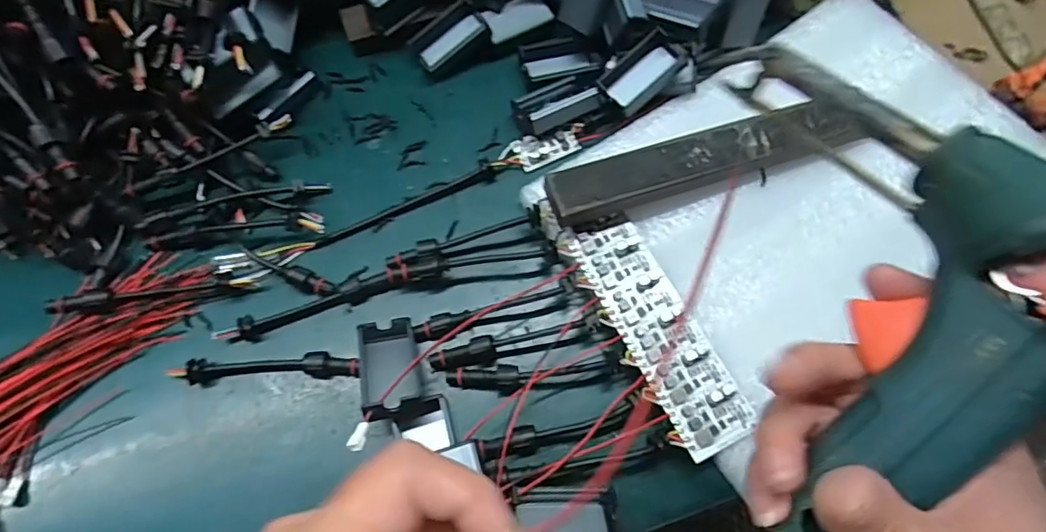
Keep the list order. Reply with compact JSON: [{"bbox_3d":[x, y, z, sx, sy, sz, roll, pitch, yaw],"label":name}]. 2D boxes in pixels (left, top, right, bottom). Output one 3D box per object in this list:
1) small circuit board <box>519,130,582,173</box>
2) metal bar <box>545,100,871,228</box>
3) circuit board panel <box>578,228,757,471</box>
[{"bbox_3d":[0.017,-0.077,0.360,0.040,0.010,0.022,-17,72,-9],"label":"small circuit board"},{"bbox_3d":[0.109,-0.063,0.327,0.193,0.028,0.033,-19,72,-9],"label":"metal bar"},{"bbox_3d":[0.075,0.035,0.302,0.040,0.006,0.131,-24,73,-11],"label":"circuit board panel"}]

